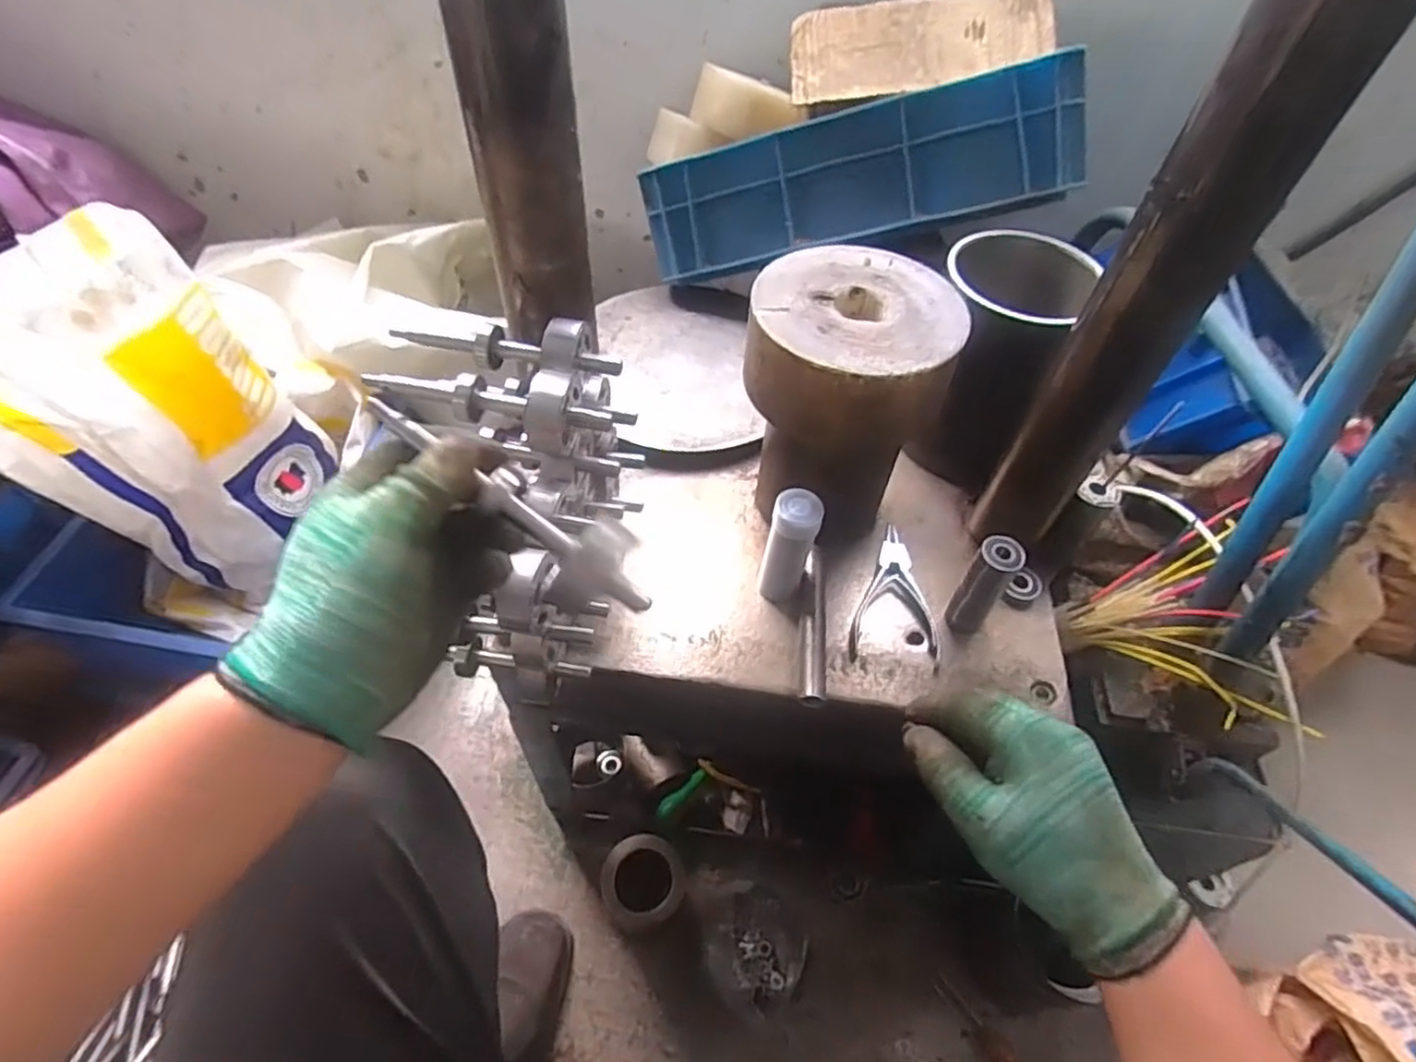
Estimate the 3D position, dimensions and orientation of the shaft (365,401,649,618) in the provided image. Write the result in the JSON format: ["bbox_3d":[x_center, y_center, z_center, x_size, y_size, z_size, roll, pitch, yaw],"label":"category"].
[{"bbox_3d":[-0.095,-0.010,0.337,0.159,0.034,0.038,38,56,-6],"label":"shaft"}]

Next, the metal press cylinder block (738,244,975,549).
[{"bbox_3d":[0.098,-0.090,0.555,0.139,0.207,0.138,3,52,-1],"label":"metal press cylinder block"}]

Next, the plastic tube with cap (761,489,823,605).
[{"bbox_3d":[0.065,0.018,0.556,0.035,0.109,0.038,15,53,8],"label":"plastic tube with cap"}]

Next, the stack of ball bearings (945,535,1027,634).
[{"bbox_3d":[0.217,0.043,0.551,0.029,0.091,0.029,27,56,17],"label":"stack of ball bearings"}]

